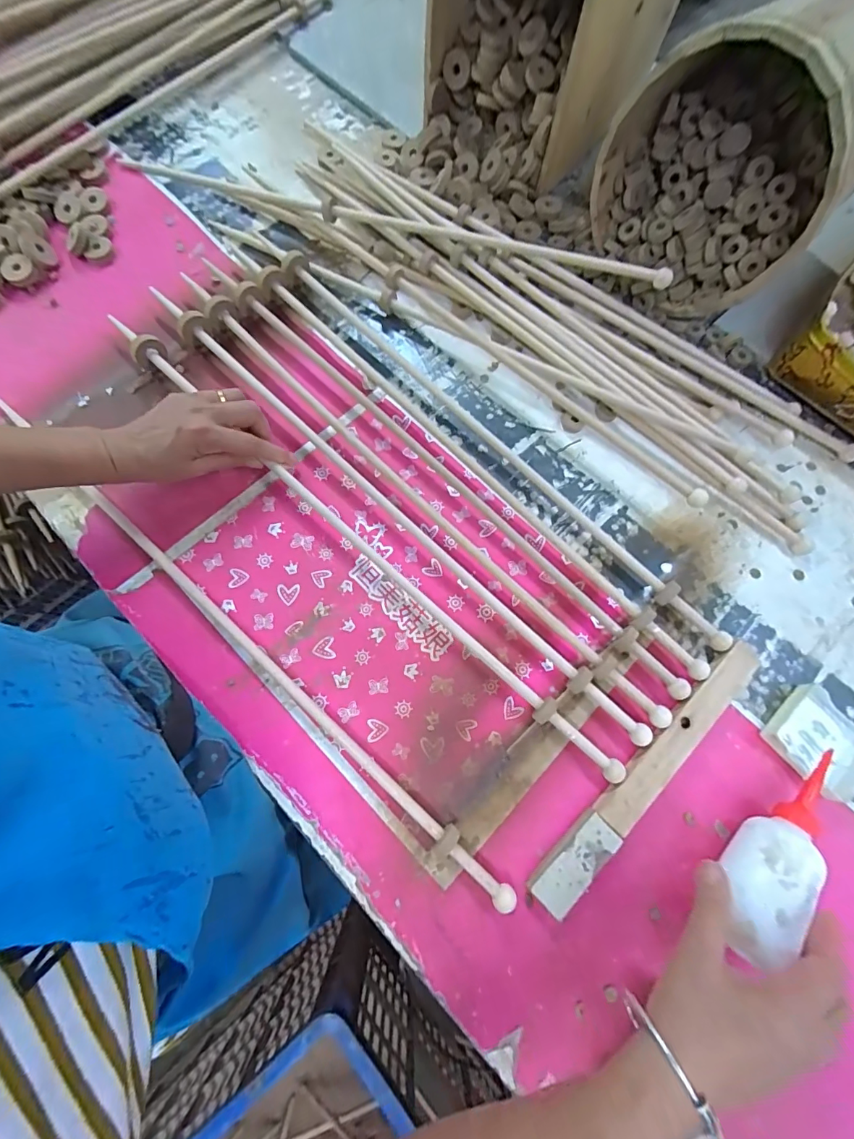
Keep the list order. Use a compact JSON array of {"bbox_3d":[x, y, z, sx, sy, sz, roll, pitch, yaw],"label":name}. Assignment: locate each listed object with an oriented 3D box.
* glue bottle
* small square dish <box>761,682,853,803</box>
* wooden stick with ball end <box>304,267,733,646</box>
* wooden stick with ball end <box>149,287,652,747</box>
[{"bbox_3d":[0.281,0.215,0.346,0.173,0.040,0.046,-36,77,-28],"label":"glue bottle"},{"bbox_3d":[0.360,0.158,0.395,0.075,0.016,0.085,-43,79,-12],"label":"small square dish"},{"bbox_3d":[0.075,-0.142,0.477,0.023,0.021,0.615,-42,79,-12],"label":"wooden stick with ball end"},{"bbox_3d":[-0.055,-0.080,0.451,0.697,0.028,0.017,43,77,11],"label":"wooden stick with ball end"}]

